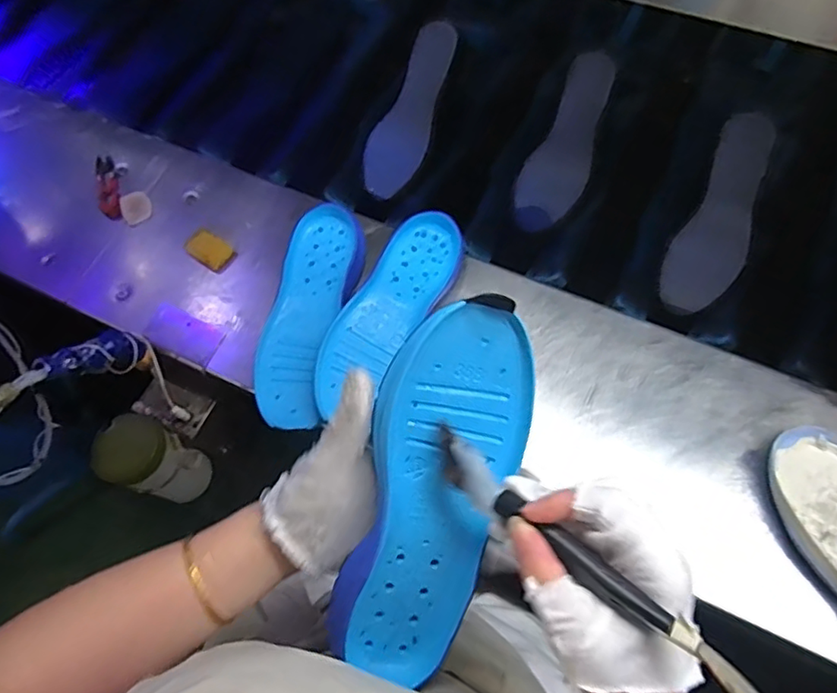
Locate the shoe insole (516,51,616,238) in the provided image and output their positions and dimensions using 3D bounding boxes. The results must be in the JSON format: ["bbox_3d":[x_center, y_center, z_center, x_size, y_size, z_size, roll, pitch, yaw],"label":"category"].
[{"bbox_3d":[0.179,-0.244,0.706,0.073,0.009,0.223,22,89,13],"label":"shoe insole"}]

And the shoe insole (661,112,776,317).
[{"bbox_3d":[0.333,-0.143,0.647,0.070,0.020,0.221,20,95,12],"label":"shoe insole"}]

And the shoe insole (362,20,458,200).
[{"bbox_3d":[-0.010,-0.295,0.740,0.070,0.011,0.219,25,98,14],"label":"shoe insole"}]

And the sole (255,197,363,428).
[{"bbox_3d":[-0.113,-0.035,0.605,0.085,0.046,0.245,9,66,8],"label":"sole"}]

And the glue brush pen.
[{"bbox_3d":[0.058,0.090,0.307,0.021,0.023,0.148,-40,47,-20],"label":"glue brush pen"}]

